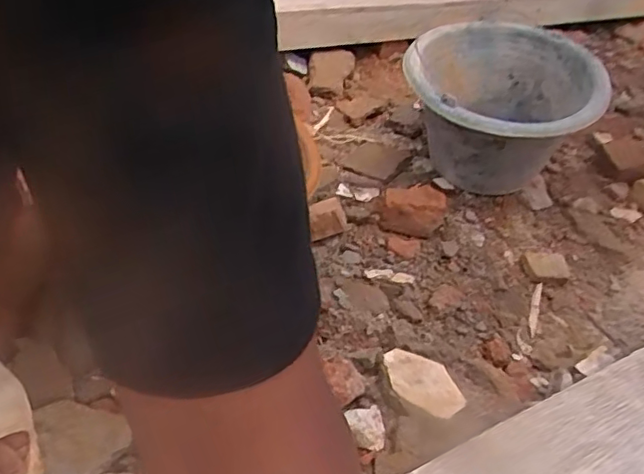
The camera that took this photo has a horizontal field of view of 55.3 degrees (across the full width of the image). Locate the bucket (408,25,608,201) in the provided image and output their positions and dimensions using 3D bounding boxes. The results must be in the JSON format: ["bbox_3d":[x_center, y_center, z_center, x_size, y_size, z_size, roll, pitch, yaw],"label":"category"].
[{"bbox_3d":[0.245,-0.171,0.879,0.246,0.205,0.295,18,39,11],"label":"bucket"}]

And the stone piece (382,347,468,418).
[{"bbox_3d":[0.099,0.143,0.613,0.094,0.022,0.043,34,45,29],"label":"stone piece"}]

